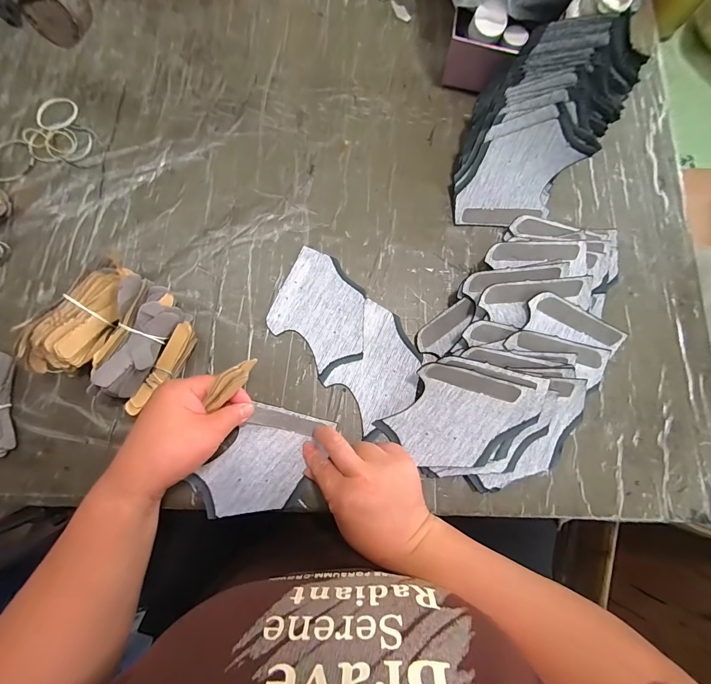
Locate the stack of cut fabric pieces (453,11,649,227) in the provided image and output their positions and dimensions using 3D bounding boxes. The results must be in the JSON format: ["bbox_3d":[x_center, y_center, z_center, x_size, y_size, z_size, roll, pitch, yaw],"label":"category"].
[{"bbox_3d":[0.184,-0.220,0.365,0.128,0.113,0.178,28,79,5],"label":"stack of cut fabric pieces"}]

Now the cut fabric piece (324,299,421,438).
[{"bbox_3d":[0.017,0.024,0.365,0.092,0.004,0.110,-33,81,-7],"label":"cut fabric piece"}]

